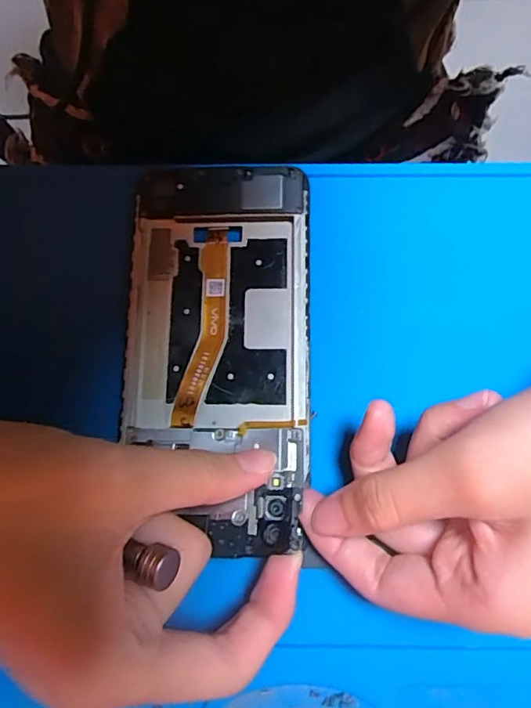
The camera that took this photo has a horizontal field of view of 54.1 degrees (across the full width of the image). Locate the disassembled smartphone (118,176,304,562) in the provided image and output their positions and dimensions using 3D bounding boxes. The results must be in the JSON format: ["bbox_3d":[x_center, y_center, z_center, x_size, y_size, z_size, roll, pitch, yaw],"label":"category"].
[{"bbox_3d":[-0.019,-0.004,0.197,0.069,0.013,0.144,1,77,1],"label":"disassembled smartphone"}]

